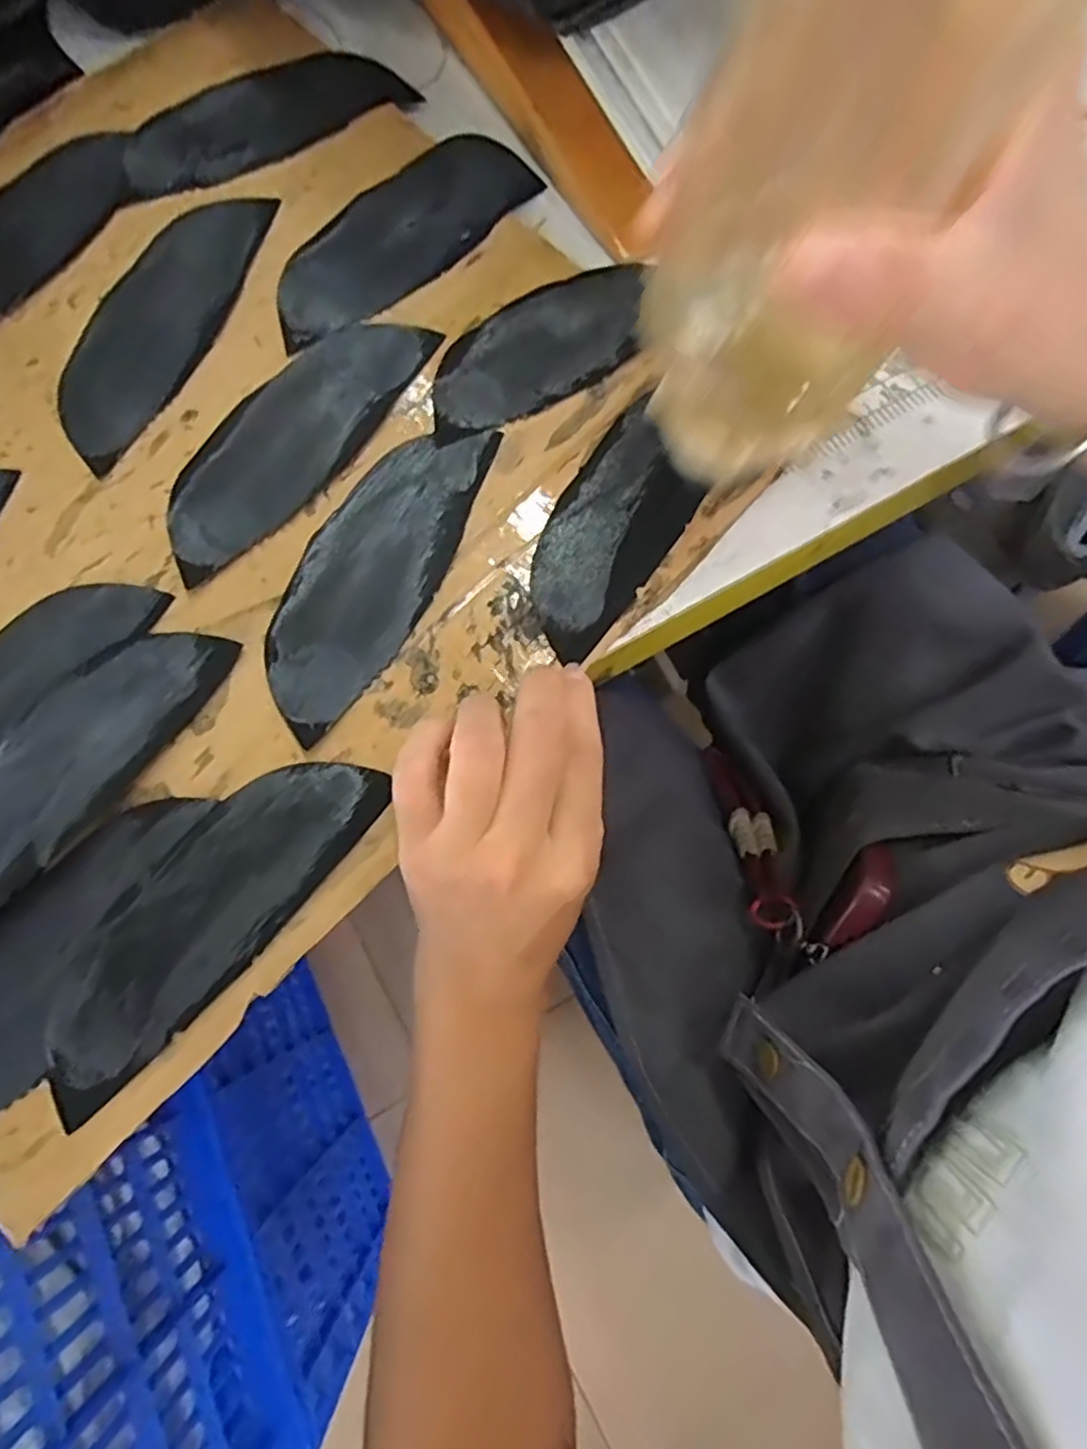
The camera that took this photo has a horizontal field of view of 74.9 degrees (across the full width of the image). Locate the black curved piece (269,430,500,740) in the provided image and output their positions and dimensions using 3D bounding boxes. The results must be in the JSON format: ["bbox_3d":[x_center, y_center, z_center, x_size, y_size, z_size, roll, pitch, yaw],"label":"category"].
[{"bbox_3d":[-0.065,-0.061,0.271,0.049,0.004,0.133,27,77,5],"label":"black curved piece"}]

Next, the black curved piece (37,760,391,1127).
[{"bbox_3d":[-0.115,0.063,0.241,0.047,0.004,0.137,39,79,8],"label":"black curved piece"}]

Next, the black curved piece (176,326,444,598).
[{"bbox_3d":[-0.100,-0.117,0.284,0.051,0.004,0.135,42,79,8],"label":"black curved piece"}]

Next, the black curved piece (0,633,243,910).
[{"bbox_3d":[-0.168,0.014,0.246,0.043,0.013,0.131,34,78,7],"label":"black curved piece"}]

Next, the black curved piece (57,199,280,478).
[{"bbox_3d":[-0.160,-0.169,0.296,0.049,0.004,0.135,24,77,4],"label":"black curved piece"}]

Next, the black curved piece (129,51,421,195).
[{"bbox_3d":[-0.125,-0.274,0.320,0.130,0.005,0.047,-30,79,-8],"label":"black curved piece"}]

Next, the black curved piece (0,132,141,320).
[{"bbox_3d":[-0.225,-0.208,0.302,0.049,0.005,0.124,38,79,7],"label":"black curved piece"}]

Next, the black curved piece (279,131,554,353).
[{"bbox_3d":[-0.062,-0.212,0.304,0.134,0.007,0.043,-40,81,-10],"label":"black curved piece"}]

